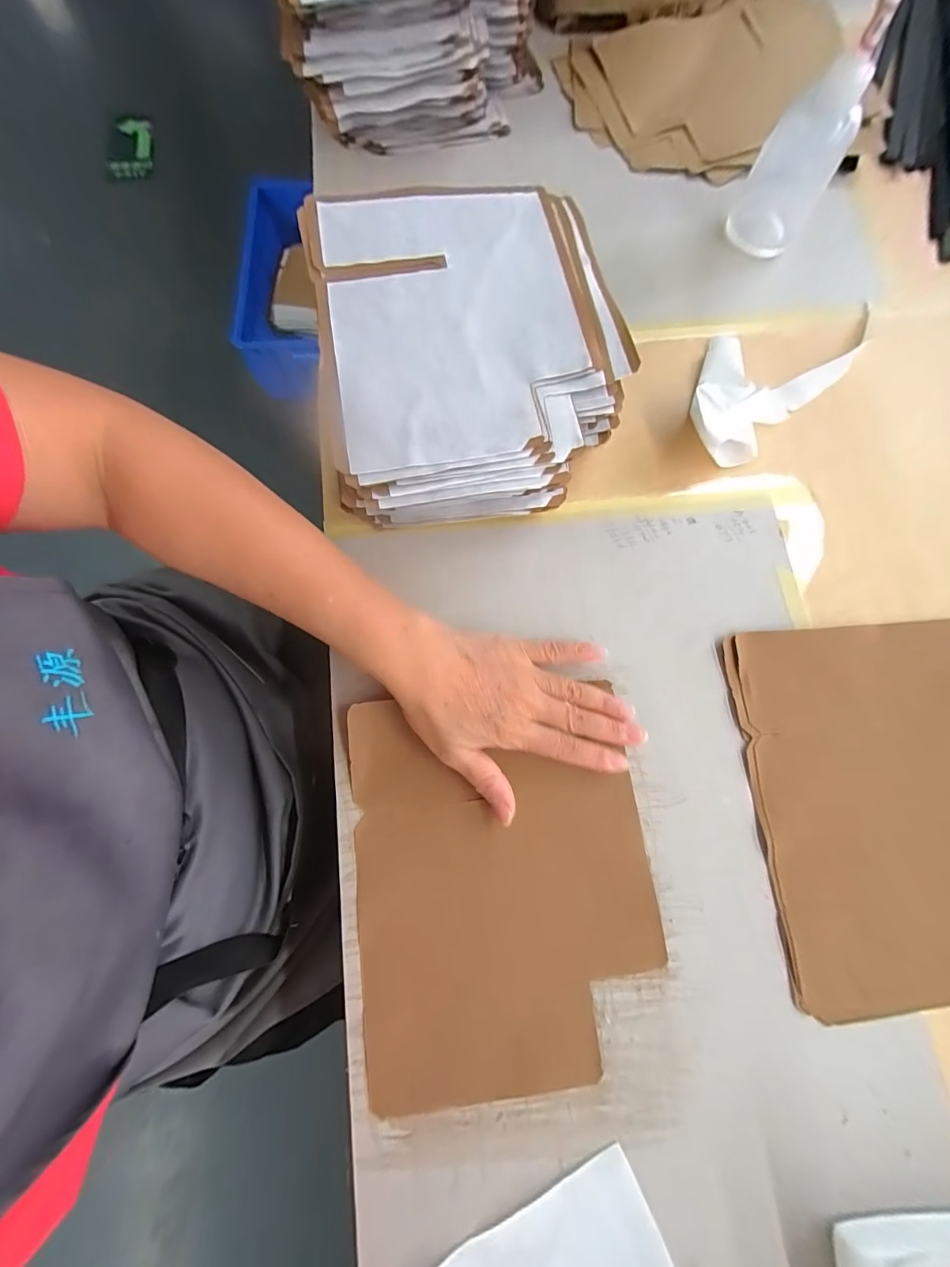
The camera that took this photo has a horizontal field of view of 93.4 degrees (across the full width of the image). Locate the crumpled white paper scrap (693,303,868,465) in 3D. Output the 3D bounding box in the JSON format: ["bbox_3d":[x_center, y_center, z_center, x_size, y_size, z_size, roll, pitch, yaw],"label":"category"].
[{"bbox_3d":[0.249,-0.229,0.383,0.183,0.035,0.095,-41,81,-9],"label":"crumpled white paper scrap"}]

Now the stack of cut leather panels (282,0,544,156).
[{"bbox_3d":[-0.059,-0.607,0.422,0.235,0.117,0.225,-7,77,-3],"label":"stack of cut leather panels"}]

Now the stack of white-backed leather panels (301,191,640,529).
[{"bbox_3d":[-0.006,-0.220,0.361,0.222,0.066,0.263,-10,77,-3],"label":"stack of white-backed leather panels"}]

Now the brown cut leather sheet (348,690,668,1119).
[{"bbox_3d":[0.020,0.164,0.301,0.192,0.011,0.236,-6,79,-3],"label":"brown cut leather sheet"}]

